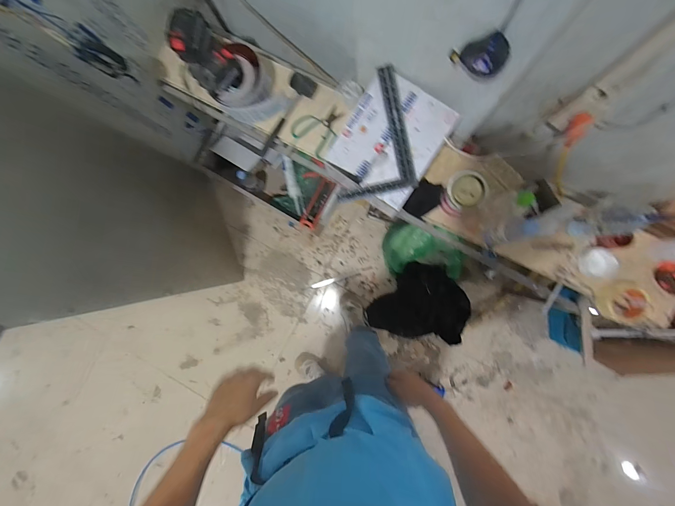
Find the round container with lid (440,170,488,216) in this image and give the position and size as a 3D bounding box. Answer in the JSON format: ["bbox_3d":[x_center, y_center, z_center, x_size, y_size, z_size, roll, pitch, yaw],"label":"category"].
[{"bbox_3d":[0.328,-0.158,0.778,0.097,0.089,0.092,0,88,6],"label":"round container with lid"}]

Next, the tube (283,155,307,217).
[{"bbox_3d":[-0.203,-0.301,1.359,0.057,0.040,0.305,-17,86,5],"label":"tube"}]

